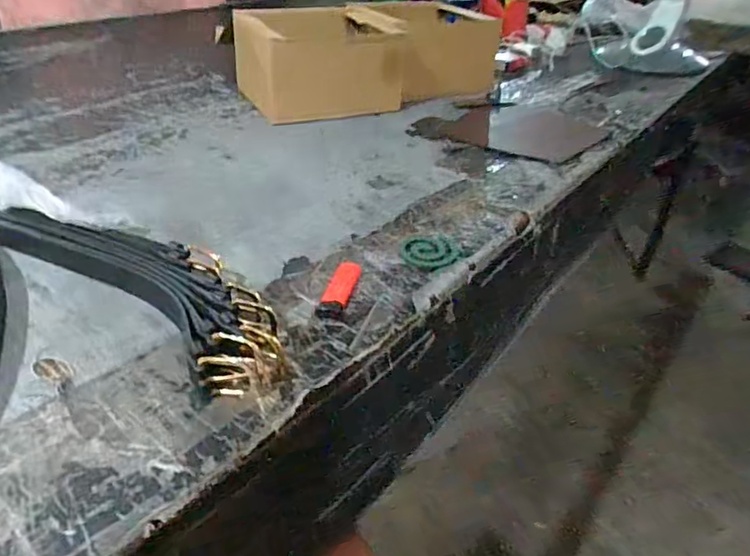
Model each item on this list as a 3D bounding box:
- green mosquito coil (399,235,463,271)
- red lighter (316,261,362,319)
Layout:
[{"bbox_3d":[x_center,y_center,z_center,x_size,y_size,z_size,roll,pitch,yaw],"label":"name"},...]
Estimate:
[{"bbox_3d":[0.061,-0.029,0.606,0.061,0.005,0.065,2,37,-2],"label":"green mosquito coil"},{"bbox_3d":[-0.034,0.010,0.535,0.025,0.014,0.076,12,38,11],"label":"red lighter"}]

